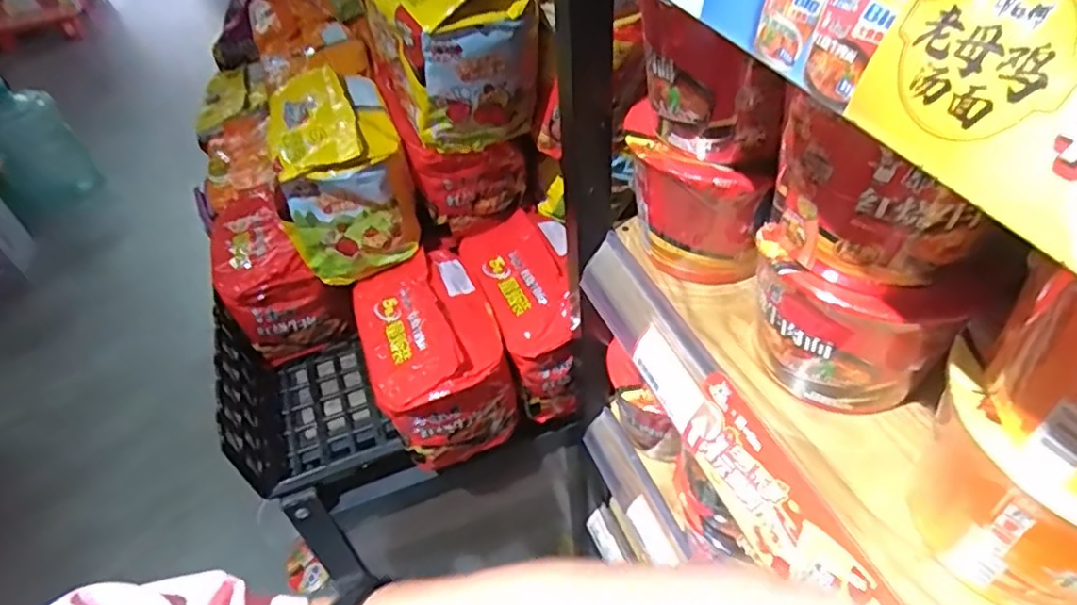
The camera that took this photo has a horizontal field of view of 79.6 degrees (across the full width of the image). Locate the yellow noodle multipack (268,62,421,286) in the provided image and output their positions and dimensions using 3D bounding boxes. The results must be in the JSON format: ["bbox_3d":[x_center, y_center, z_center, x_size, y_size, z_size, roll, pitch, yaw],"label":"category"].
[{"bbox_3d":[-0.211,-0.139,0.710,0.128,0.174,0.156,-13,46,-8],"label":"yellow noodle multipack"}]

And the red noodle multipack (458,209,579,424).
[{"bbox_3d":[-0.013,0.017,0.749,0.112,0.159,0.185,-10,46,-5],"label":"red noodle multipack"}]

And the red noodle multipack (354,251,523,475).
[{"bbox_3d":[-0.115,0.059,0.715,0.134,0.160,0.185,-20,47,-14],"label":"red noodle multipack"}]

